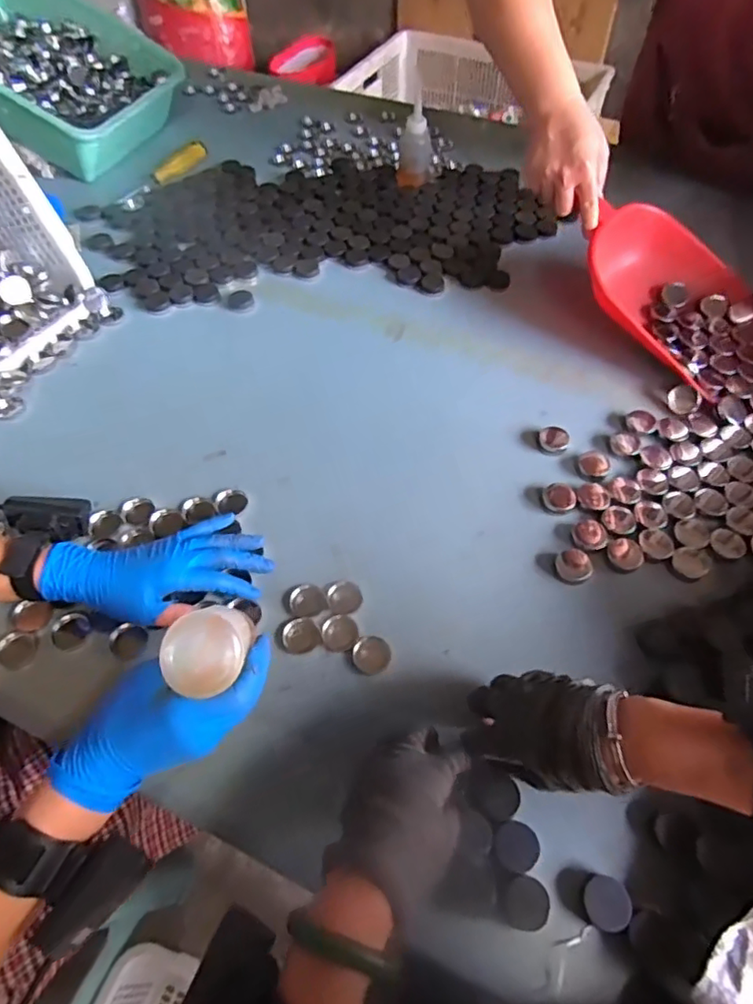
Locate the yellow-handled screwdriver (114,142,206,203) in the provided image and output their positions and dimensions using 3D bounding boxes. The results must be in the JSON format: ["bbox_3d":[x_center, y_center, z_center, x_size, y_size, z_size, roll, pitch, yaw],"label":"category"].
[{"bbox_3d":[-0.362,-0.558,0.982,0.042,0.027,0.193,34,62,21],"label":"yellow-handled screwdriver"}]

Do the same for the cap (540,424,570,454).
[{"bbox_3d":[0.206,-0.073,0.668,0.035,0.005,0.040,21,58,14],"label":"cap"}]

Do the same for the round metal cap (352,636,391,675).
[{"bbox_3d":[-0.004,0.138,0.526,0.034,0.004,0.035,0,56,1],"label":"round metal cap"}]

